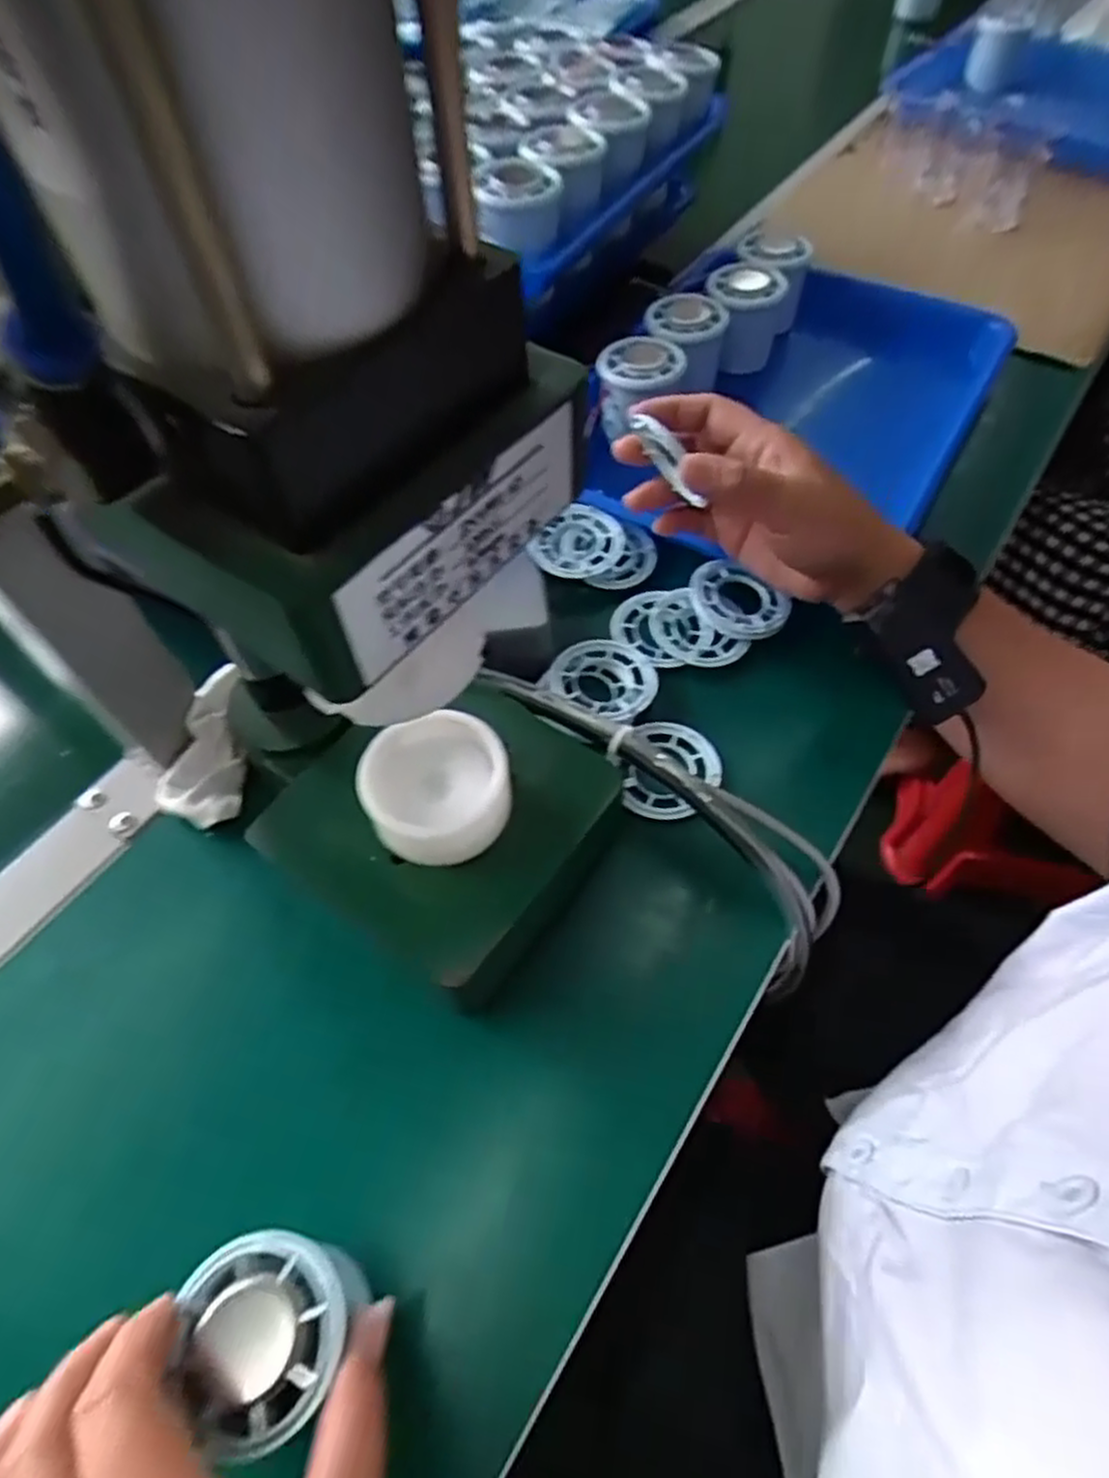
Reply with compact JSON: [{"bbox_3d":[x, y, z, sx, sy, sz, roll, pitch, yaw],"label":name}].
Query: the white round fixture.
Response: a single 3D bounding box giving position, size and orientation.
[{"bbox_3d":[-0.051,0.017,0.332,0.059,0.033,0.064,-1,56,2],"label":"white round fixture"}]

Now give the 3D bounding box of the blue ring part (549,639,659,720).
[{"bbox_3d":[0.029,-0.032,0.421,0.054,0.014,0.054,-1,56,2],"label":"blue ring part"}]

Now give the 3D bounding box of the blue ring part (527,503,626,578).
[{"bbox_3d":[0.014,-0.118,0.468,0.049,0.008,0.055,37,70,17],"label":"blue ring part"}]

